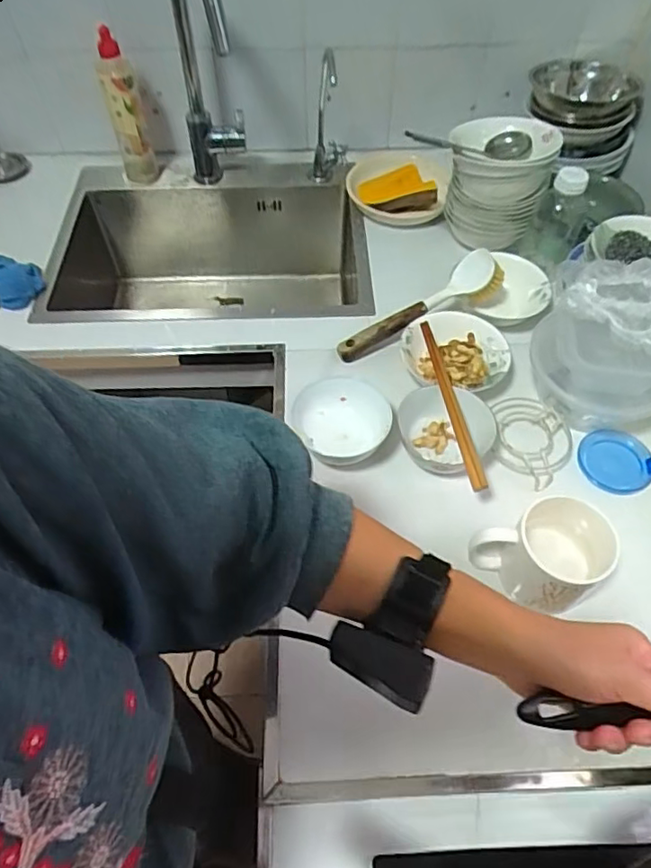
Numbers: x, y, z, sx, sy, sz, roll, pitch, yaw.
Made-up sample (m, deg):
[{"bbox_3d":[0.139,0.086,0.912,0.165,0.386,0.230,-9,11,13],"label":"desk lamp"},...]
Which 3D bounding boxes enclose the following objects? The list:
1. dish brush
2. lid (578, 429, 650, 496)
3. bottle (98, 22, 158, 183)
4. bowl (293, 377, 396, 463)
[{"bbox_3d":[0.126,-0.165,0.779,0.243,0.049,0.053,-32,61,-1],"label":"dish brush"},{"bbox_3d":[0.344,0.032,0.683,0.075,0.009,0.081,-31,70,5],"label":"lid"},{"bbox_3d":[-0.308,-0.492,0.893,0.048,0.204,0.058,-21,60,-12],"label":"bottle"},{"bbox_3d":[0.024,-0.012,0.683,0.111,0.042,0.113,0,57,0],"label":"bowl"}]

